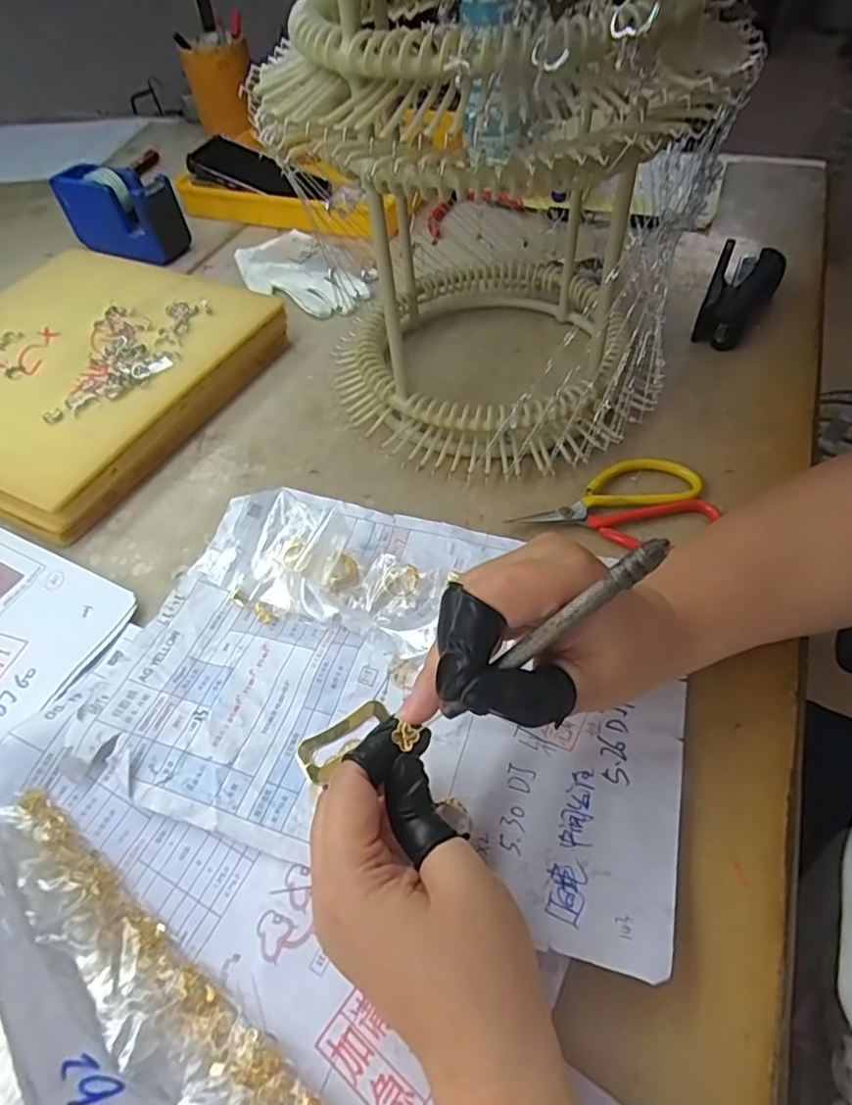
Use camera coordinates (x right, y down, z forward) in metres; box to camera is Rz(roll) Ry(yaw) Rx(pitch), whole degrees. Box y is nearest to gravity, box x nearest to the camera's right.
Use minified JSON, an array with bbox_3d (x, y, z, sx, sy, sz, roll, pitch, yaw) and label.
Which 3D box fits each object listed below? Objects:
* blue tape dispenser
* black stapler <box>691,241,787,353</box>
[{"bbox_3d":[-0.320,-0.357,0.626,0.131,0.073,0.052,22,58,21],"label":"blue tape dispenser"},{"bbox_3d":[0.258,-0.210,0.489,0.051,0.030,0.109,21,57,20],"label":"black stapler"}]

